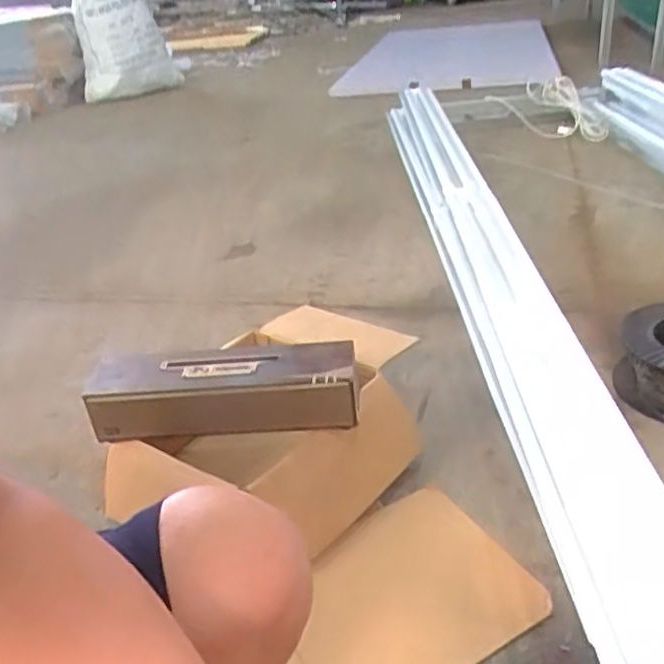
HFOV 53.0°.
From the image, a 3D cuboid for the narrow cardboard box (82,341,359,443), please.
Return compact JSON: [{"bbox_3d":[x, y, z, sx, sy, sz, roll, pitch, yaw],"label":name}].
[{"bbox_3d":[-0.157,0.080,0.968,0.387,0.088,0.118,-4,29,5],"label":"narrow cardboard box"}]

